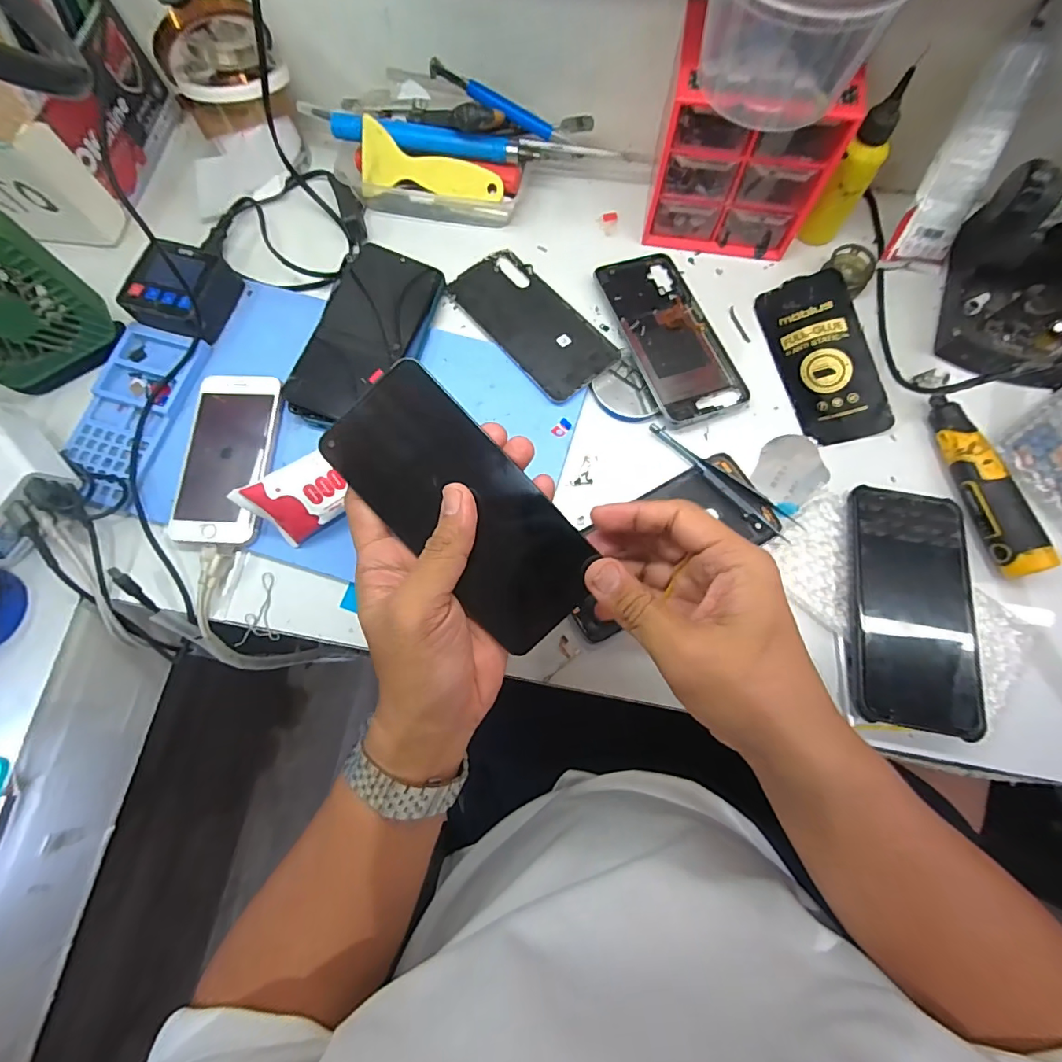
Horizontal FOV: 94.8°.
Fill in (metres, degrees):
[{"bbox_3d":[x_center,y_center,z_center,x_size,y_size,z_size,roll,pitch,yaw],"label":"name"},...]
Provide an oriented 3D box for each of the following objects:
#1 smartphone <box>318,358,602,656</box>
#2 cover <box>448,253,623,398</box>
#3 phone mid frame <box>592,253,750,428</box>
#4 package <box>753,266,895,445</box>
[{"bbox_3d":[-0.036,-0.012,0.265,0.070,0.014,0.160,-44,91,-9],"label":"smartphone"},{"bbox_3d":[0.000,-0.178,0.409,0.073,0.009,0.153,-38,78,-8],"label":"cover"},{"bbox_3d":[0.116,-0.164,0.403,0.078,0.010,0.163,-22,76,-4],"label":"phone mid frame"},{"bbox_3d":[0.239,-0.144,0.397,0.069,0.011,0.143,-12,76,-2],"label":"package"}]

